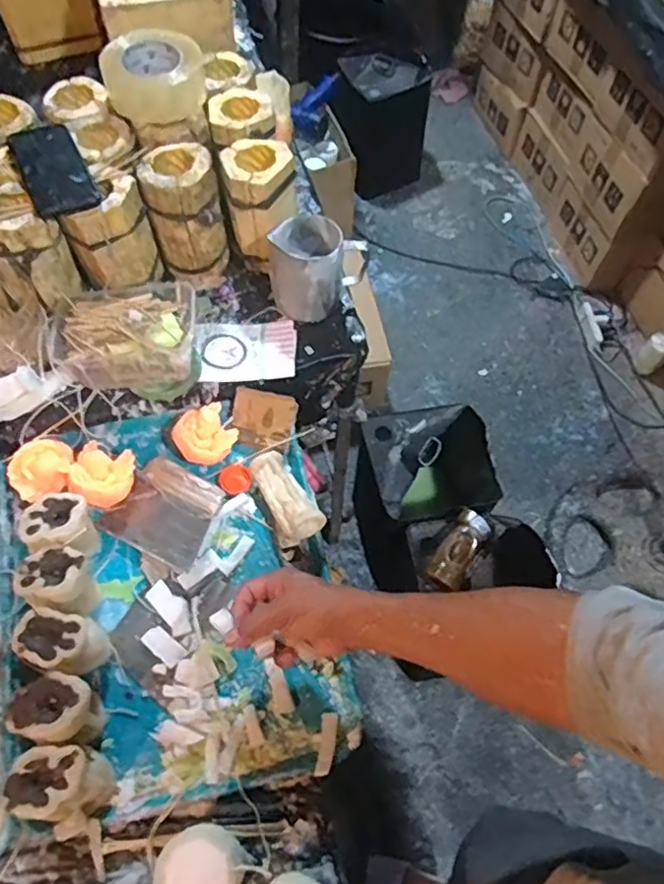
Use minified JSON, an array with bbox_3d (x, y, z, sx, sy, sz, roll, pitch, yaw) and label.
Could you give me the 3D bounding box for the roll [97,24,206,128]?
[{"bbox_3d":[-0.235,-0.489,0.814,0.128,0.067,0.123,1,61,-2],"label":"roll"}]

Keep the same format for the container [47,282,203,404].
[{"bbox_3d":[-0.253,-0.133,0.768,0.169,0.079,0.128,4,61,-1],"label":"container"}]

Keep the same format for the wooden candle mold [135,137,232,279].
[{"bbox_3d":[-0.194,-0.302,0.825,0.096,0.150,0.096,-10,62,-8],"label":"wooden candle mold"}]

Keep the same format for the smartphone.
[{"bbox_3d":[-0.336,-0.330,0.746,0.074,0.014,0.149,-25,65,-15],"label":"smartphone"}]

